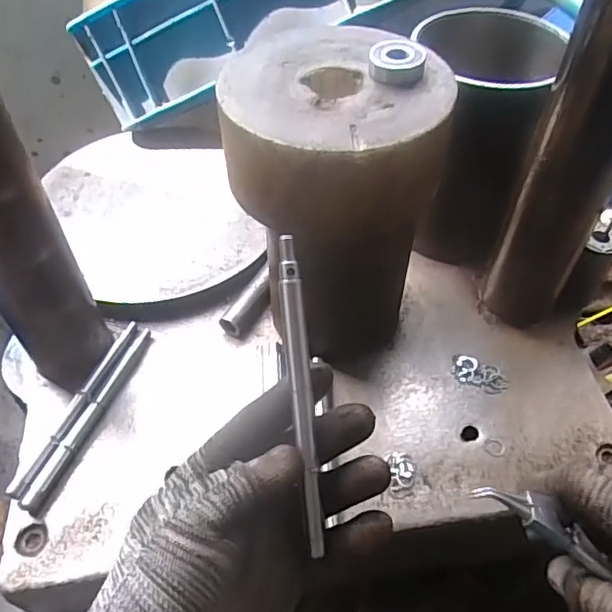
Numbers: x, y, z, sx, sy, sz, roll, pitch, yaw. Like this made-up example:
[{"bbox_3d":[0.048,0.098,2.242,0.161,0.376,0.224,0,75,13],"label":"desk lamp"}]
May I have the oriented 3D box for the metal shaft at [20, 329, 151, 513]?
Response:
[{"bbox_3d":[-0.167,0.081,0.446,0.013,0.009,0.165,15,52,13],"label":"metal shaft"}]

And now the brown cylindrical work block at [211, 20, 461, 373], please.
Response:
[{"bbox_3d":[0.020,-0.069,0.427,0.134,0.208,0.131,0,50,0],"label":"brown cylindrical work block"}]

